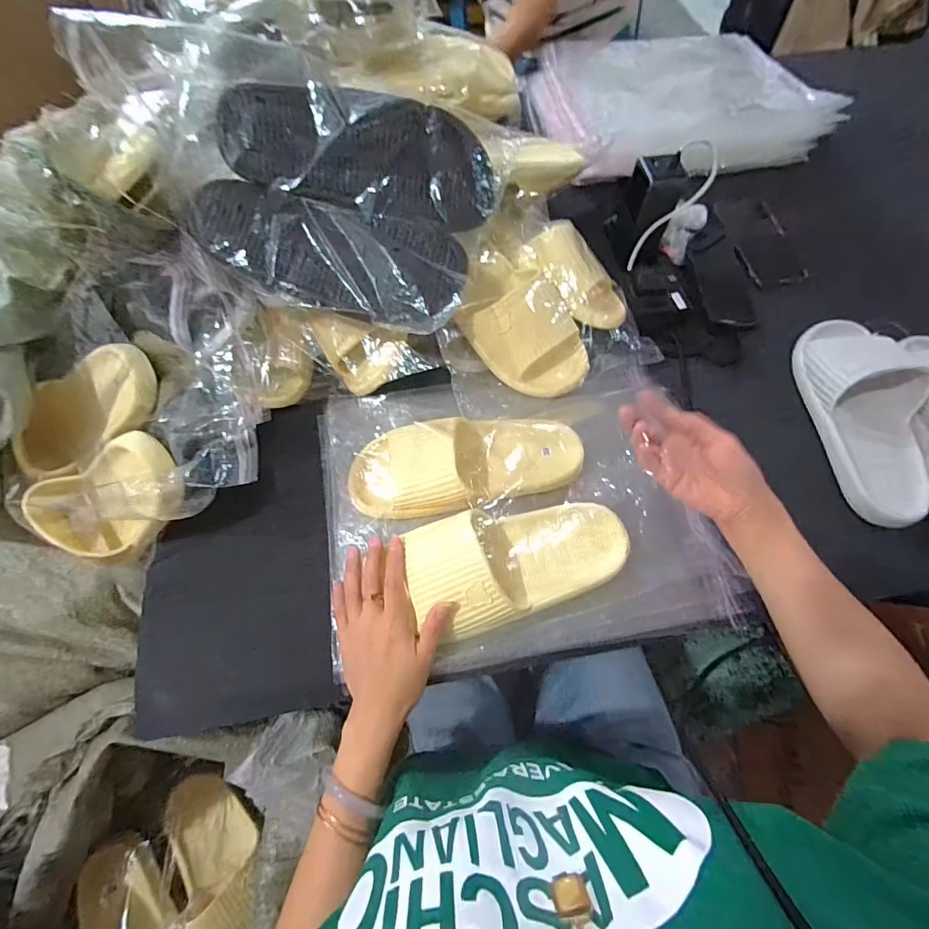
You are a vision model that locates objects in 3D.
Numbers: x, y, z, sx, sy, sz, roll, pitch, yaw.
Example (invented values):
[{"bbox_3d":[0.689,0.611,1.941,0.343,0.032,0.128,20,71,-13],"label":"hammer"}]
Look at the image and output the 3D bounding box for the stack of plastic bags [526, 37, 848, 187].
[{"bbox_3d":[0.349,-0.628,0.762,0.449,0.058,0.384,-9,66,-4],"label":"stack of plastic bags"}]

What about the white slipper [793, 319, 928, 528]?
[{"bbox_3d":[0.455,-0.071,0.497,0.103,0.057,0.263,7,65,3],"label":"white slipper"}]

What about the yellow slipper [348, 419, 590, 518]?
[{"bbox_3d":[0.001,-0.002,0.447,0.245,0.060,0.093,-13,66,-6],"label":"yellow slipper"}]

